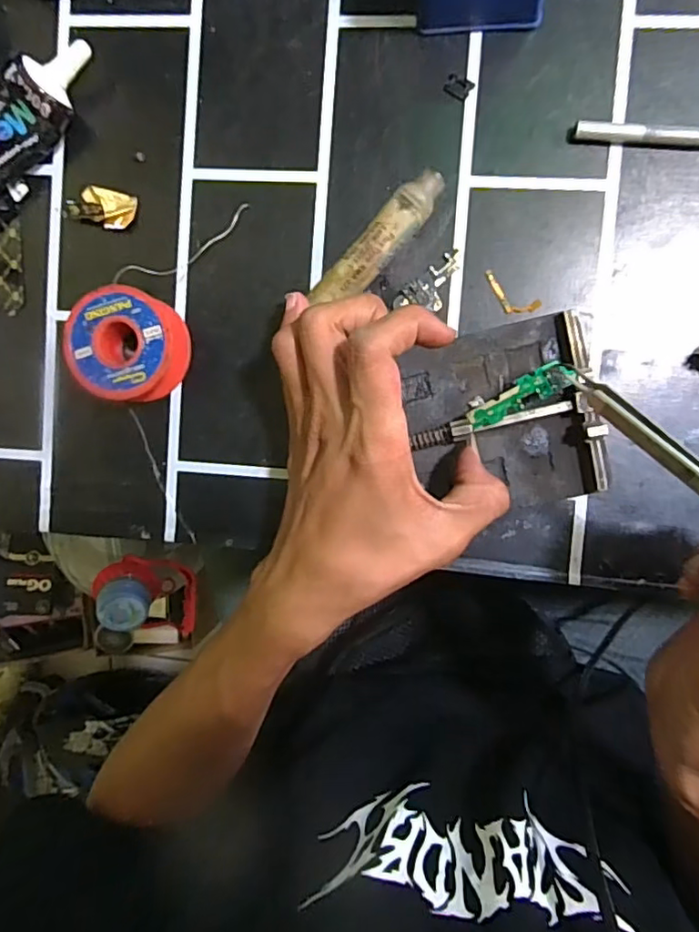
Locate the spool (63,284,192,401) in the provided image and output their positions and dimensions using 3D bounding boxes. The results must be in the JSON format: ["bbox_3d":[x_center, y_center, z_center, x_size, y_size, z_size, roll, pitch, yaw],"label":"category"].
[{"bbox_3d":[-0.110,-0.060,0.292,0.050,0.030,0.052,0,93,5],"label":"spool"}]

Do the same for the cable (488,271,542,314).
[{"bbox_3d":[0.078,-0.083,0.286,0.031,0.004,0.013,35,96,3],"label":"cable"}]

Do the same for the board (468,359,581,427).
[{"bbox_3d":[0.080,-0.033,0.270,0.050,0.004,0.013,-28,90,10],"label":"board"}]

